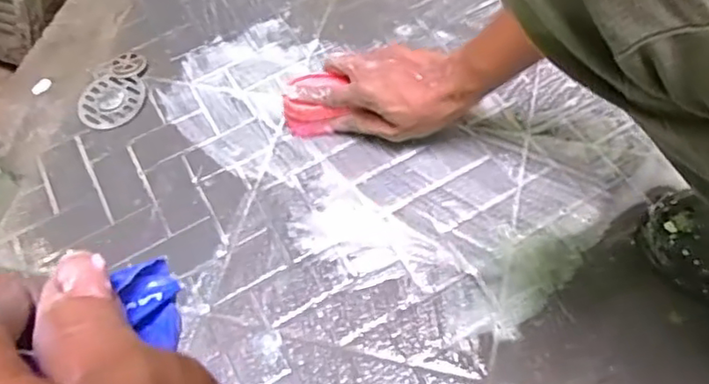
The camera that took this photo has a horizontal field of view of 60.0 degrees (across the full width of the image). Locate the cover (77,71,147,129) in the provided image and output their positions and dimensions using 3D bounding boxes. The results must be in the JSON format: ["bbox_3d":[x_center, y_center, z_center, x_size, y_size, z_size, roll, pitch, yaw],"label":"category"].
[{"bbox_3d":[-0.271,-0.101,0.680,0.074,0.006,0.070,10,59,11],"label":"cover"}]

